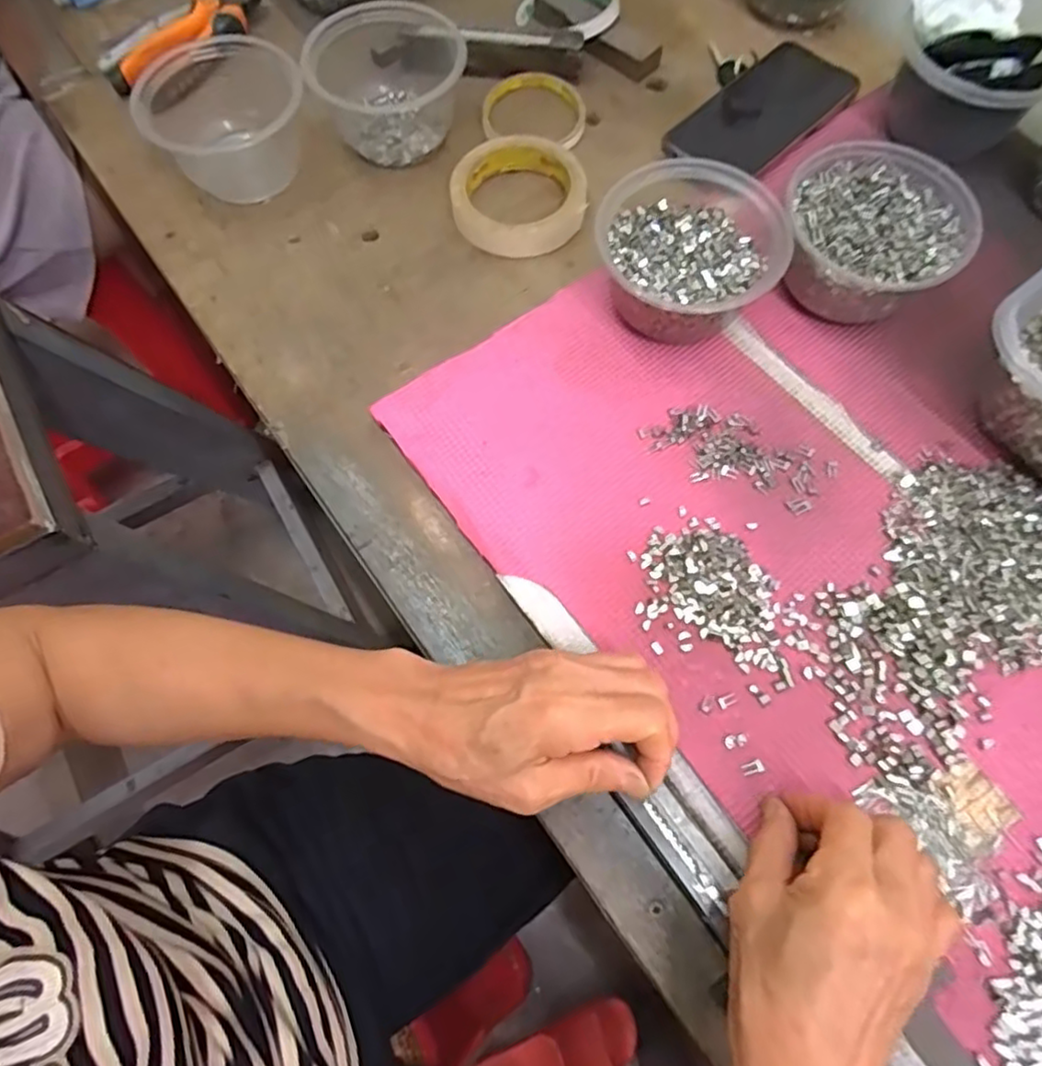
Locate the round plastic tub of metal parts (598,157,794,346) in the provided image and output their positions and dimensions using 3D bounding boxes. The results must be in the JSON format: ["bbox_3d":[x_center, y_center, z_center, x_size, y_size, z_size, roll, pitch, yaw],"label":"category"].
[{"bbox_3d":[0.107,-0.176,0.422,0.109,0.057,0.112,-1,70,2],"label":"round plastic tub of metal parts"}]

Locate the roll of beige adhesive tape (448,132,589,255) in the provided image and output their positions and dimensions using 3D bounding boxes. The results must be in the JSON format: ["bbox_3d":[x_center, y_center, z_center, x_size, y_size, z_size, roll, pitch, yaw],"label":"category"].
[{"bbox_3d":[-0.002,-0.252,0.481,0.096,0.018,0.093,-1,70,2],"label":"roll of beige adhesive tape"}]

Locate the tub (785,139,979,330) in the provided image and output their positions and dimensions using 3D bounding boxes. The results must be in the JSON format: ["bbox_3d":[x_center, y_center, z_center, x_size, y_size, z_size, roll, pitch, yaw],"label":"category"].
[{"bbox_3d":[0.226,-0.191,0.427,0.108,0.057,0.113,-1,70,2],"label":"tub"}]

